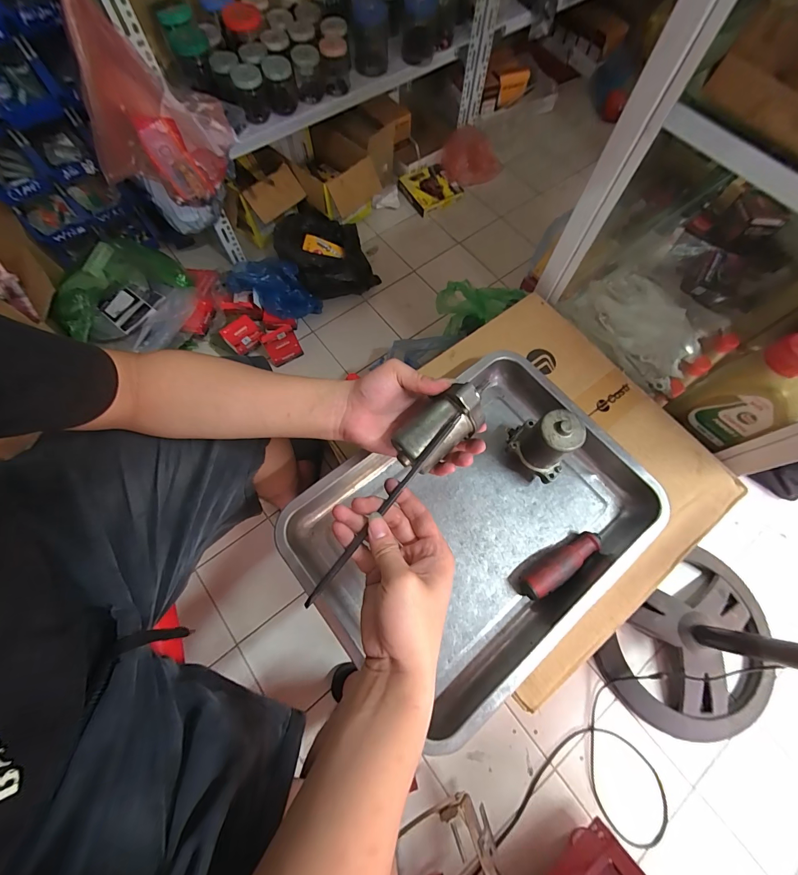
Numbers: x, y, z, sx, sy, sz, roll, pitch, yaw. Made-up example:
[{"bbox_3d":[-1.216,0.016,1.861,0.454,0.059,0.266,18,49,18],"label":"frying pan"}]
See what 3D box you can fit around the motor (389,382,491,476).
[{"bbox_3d":[0.038,-0.011,0.353,0.096,0.063,0.050,-42,56,-6],"label":"motor"}]

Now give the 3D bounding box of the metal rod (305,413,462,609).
[{"bbox_3d":[-0.012,0.061,0.318,0.009,0.010,0.212,37,81,12],"label":"metal rod"}]

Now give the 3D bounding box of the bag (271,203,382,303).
[{"bbox_3d":[-0.228,-0.563,1.104,0.254,0.145,0.334,-27,72,-10],"label":"bag"}]

